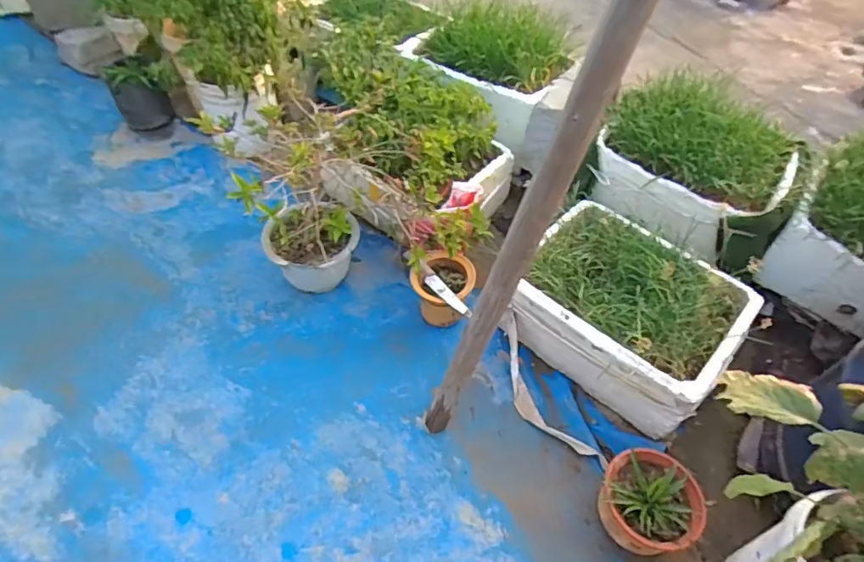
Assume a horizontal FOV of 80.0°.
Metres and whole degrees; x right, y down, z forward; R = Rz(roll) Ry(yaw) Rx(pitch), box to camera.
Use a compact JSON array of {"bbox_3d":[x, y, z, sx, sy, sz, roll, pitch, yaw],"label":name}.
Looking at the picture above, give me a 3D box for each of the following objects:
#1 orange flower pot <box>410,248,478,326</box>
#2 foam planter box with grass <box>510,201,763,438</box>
[{"bbox_3d":[0.035,0.033,1.624,0.167,0.219,0.150,24,53,17],"label":"orange flower pot"},{"bbox_3d":[0.553,0.091,1.496,0.579,0.298,0.448,34,56,23],"label":"foam planter box with grass"}]

